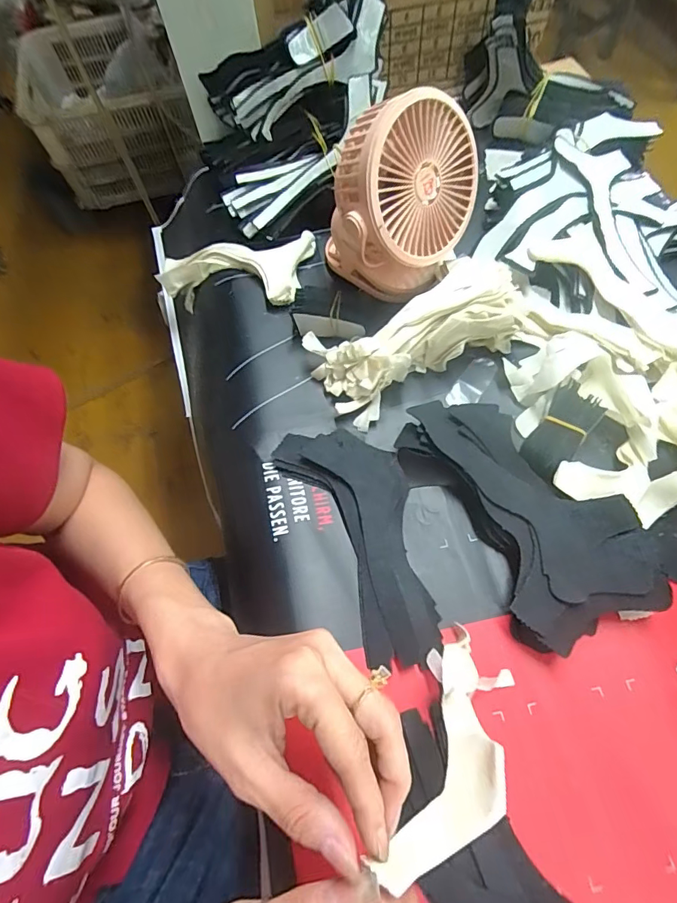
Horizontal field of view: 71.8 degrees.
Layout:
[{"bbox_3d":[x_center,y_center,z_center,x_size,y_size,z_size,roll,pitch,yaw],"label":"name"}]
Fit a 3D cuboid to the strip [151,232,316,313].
[{"bbox_3d":[-0.119,-0.197,0.523,0.178,0.045,0.092,0,61,16],"label":"strip"}]

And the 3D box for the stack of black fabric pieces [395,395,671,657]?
[{"bbox_3d":[0.144,0.041,0.374,0.114,0.032,0.211,-26,64,-11],"label":"stack of black fabric pieces"}]

